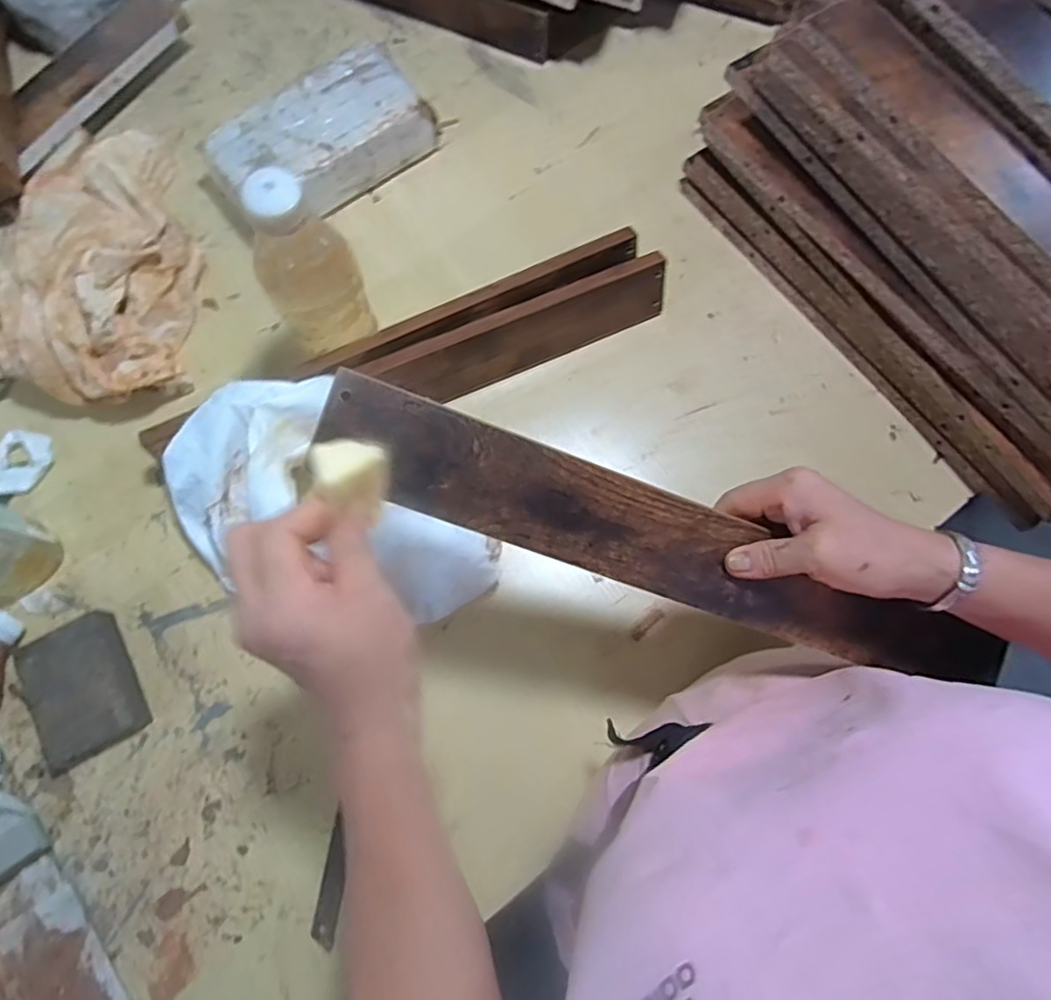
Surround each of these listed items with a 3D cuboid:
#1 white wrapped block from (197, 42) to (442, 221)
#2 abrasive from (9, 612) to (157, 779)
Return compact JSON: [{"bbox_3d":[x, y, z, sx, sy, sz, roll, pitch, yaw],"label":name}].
[{"bbox_3d":[-0.201,-0.356,0.622,0.206,0.066,0.103,-36,79,-11],"label":"white wrapped block"},{"bbox_3d":[-0.354,0.151,0.490,0.074,0.031,0.100,-27,77,-9],"label":"abrasive"}]

